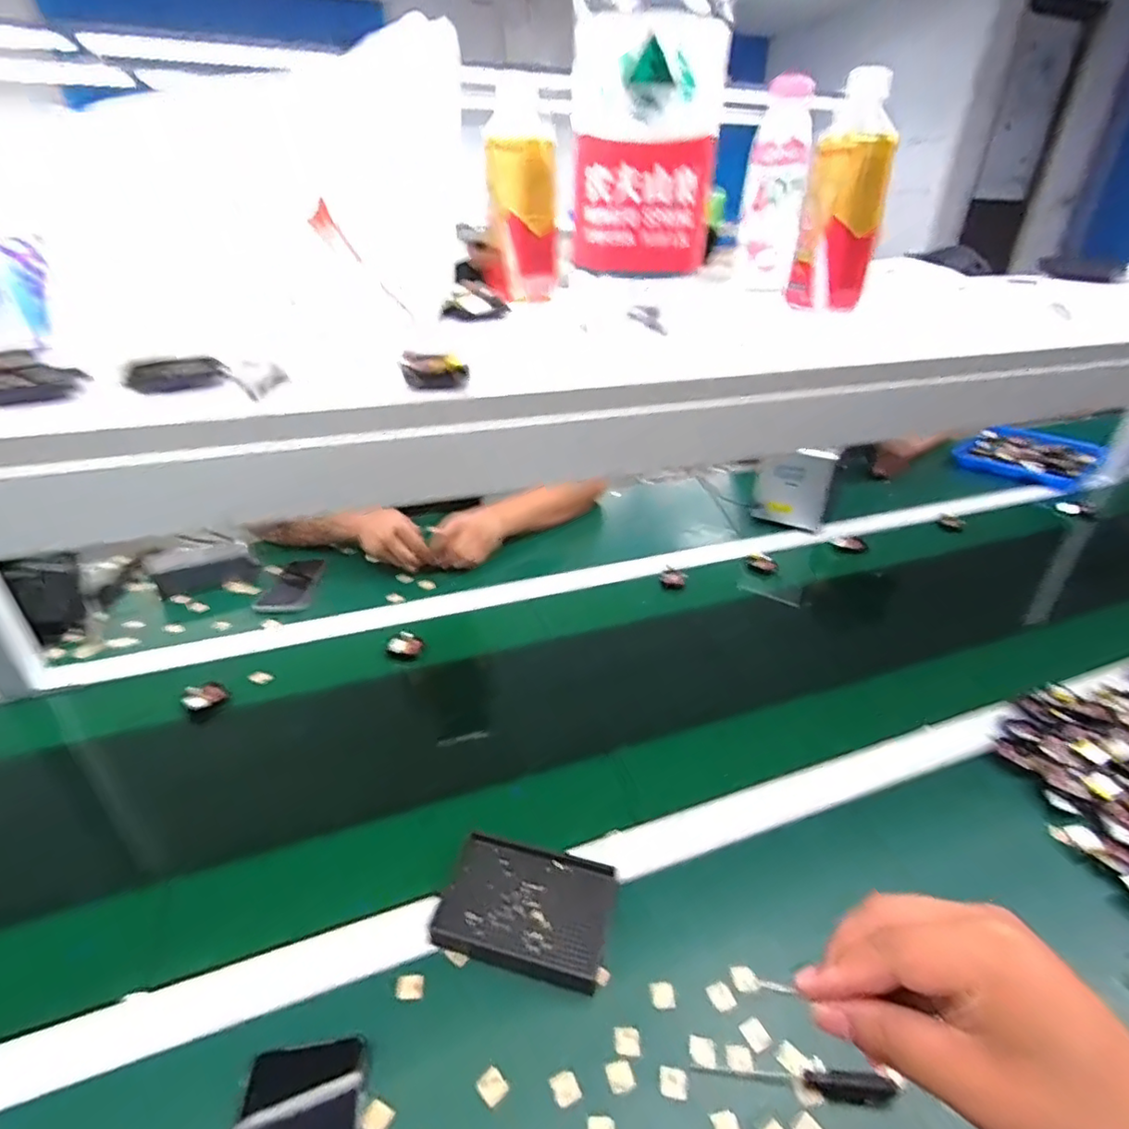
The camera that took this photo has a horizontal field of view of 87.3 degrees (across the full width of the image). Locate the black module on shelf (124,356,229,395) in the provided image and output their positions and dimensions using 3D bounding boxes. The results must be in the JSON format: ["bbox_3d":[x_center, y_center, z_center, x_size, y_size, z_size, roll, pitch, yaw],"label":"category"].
[{"bbox_3d":[-0.201,-0.099,0.307,0.046,0.014,0.026,-16,36,-26],"label":"black module on shelf"}]

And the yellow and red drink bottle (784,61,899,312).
[{"bbox_3d":[0.254,-0.329,0.533,0.071,0.177,0.055,12,34,17],"label":"yellow and red drink bottle"}]

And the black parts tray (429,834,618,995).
[{"bbox_3d":[-0.031,0.283,0.489,0.133,0.025,0.089,9,33,12],"label":"black parts tray"}]

